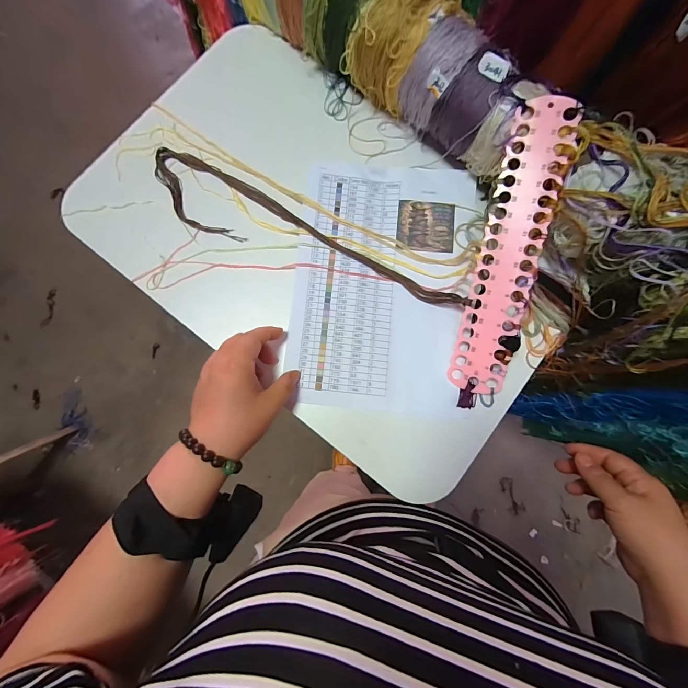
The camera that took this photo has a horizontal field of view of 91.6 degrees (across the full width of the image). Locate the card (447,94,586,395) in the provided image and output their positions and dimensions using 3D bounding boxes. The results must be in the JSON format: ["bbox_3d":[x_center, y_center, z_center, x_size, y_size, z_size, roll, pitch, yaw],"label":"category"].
[{"bbox_3d":[0.172,-0.092,0.348,0.058,0.010,0.290,15,100,17],"label":"card"}]

